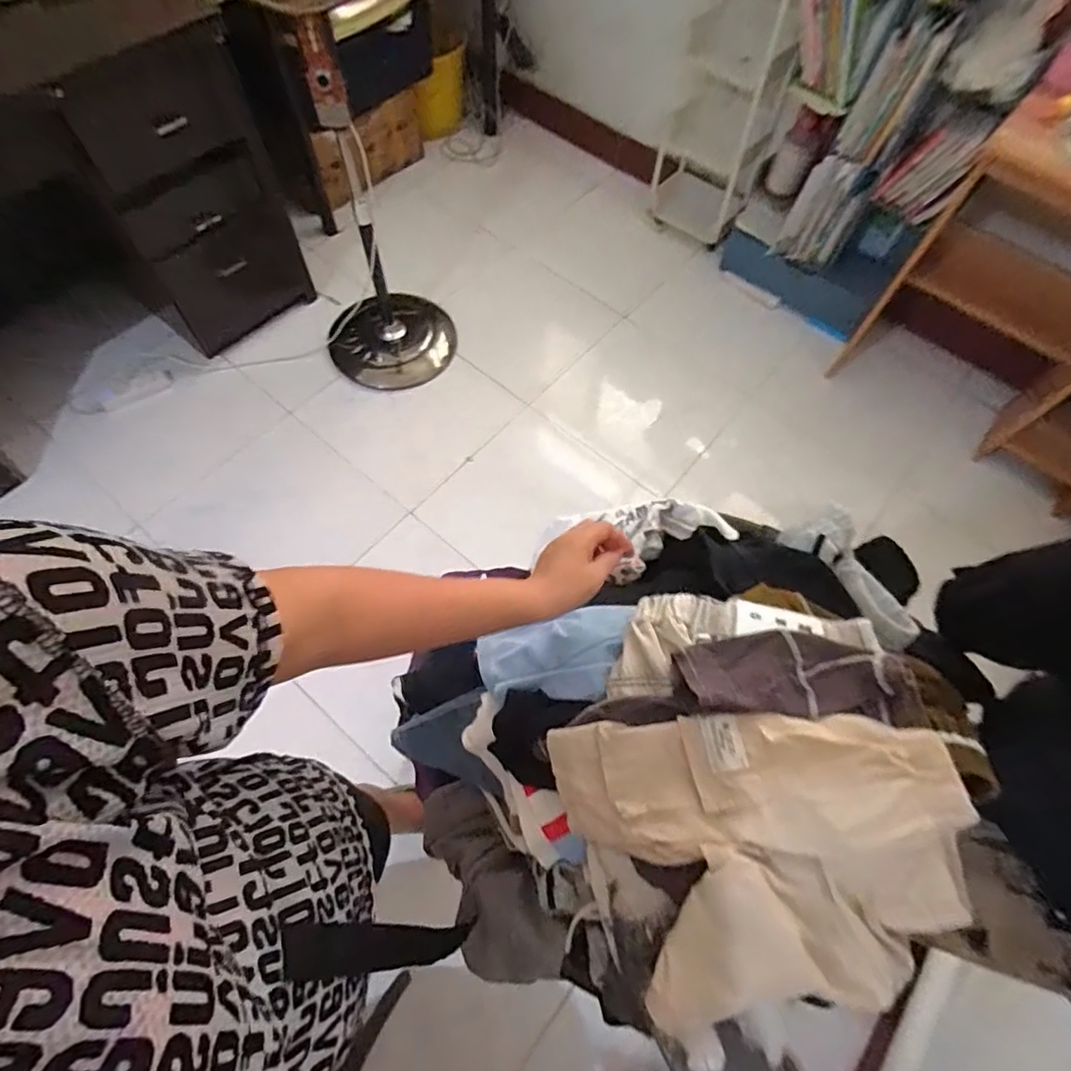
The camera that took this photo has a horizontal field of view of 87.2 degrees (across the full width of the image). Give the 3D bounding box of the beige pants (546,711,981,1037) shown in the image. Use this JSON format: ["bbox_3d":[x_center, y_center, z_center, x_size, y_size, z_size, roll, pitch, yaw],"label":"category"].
[{"bbox_3d":[0.200,0.296,0.519,0.341,0.077,0.269,-16,73,18],"label":"beige pants"}]

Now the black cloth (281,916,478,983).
[{"bbox_3d":[-0.115,0.343,0.471,0.019,0.297,0.030,9,62,26],"label":"black cloth"}]

